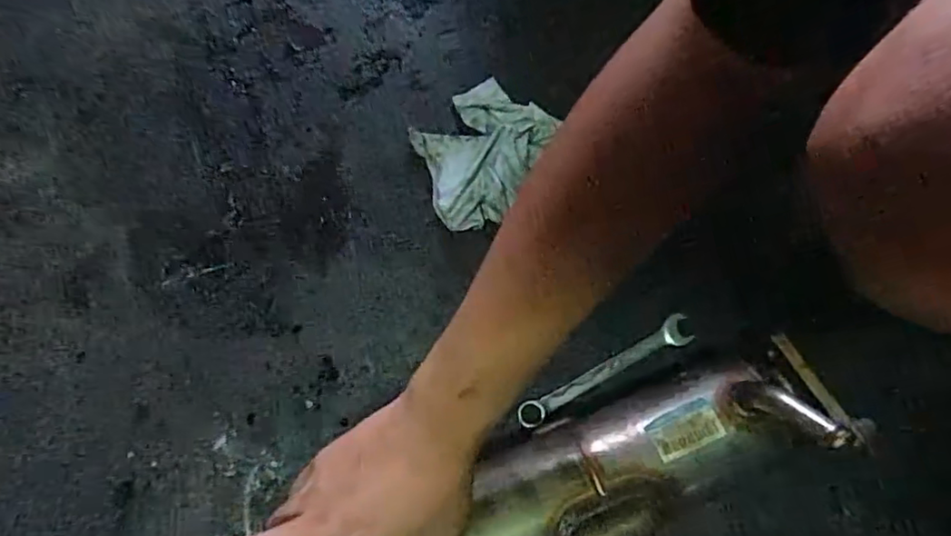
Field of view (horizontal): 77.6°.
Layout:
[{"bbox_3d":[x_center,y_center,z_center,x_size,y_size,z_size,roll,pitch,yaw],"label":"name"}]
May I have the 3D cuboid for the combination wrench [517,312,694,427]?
[{"bbox_3d":[0.110,0.087,0.506,0.167,0.010,0.025,-26,75,-8],"label":"combination wrench"}]

